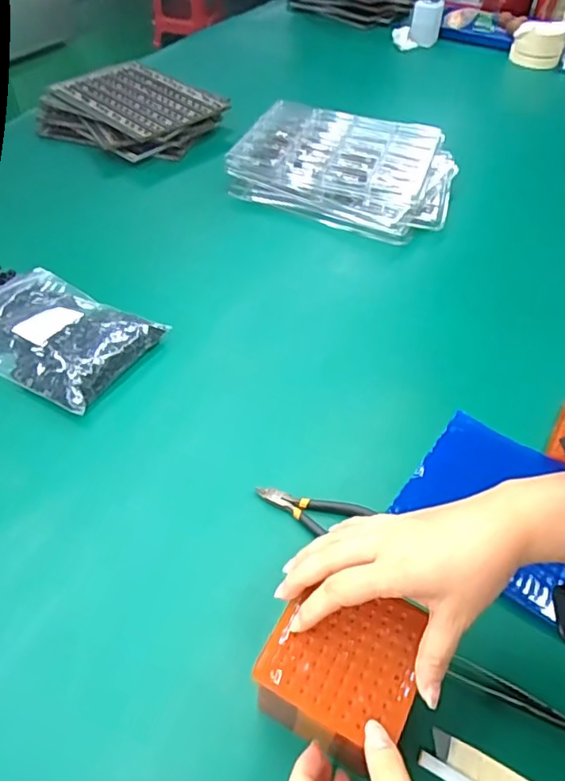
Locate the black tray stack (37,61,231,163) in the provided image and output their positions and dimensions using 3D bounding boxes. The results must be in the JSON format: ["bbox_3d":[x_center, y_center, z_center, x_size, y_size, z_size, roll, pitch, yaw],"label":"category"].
[{"bbox_3d":[-0.245,-0.440,0.901,0.250,0.062,0.216,32,56,24],"label":"black tray stack"}]

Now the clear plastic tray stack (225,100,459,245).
[{"bbox_3d":[0.094,-0.328,0.812,0.306,0.053,0.223,18,51,14],"label":"clear plastic tray stack"}]

